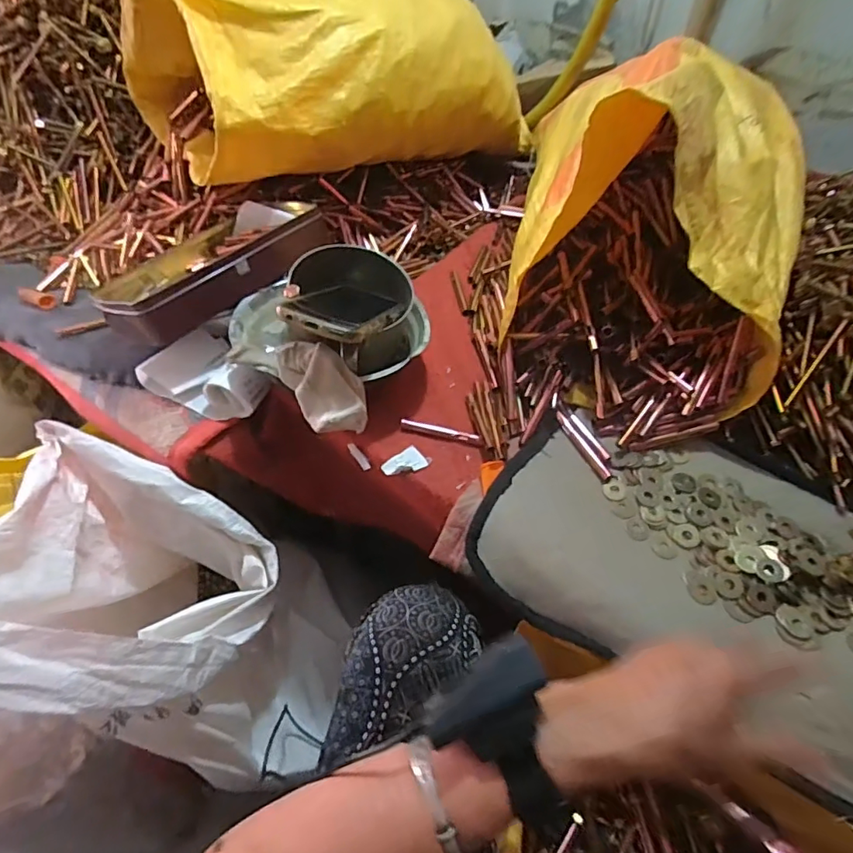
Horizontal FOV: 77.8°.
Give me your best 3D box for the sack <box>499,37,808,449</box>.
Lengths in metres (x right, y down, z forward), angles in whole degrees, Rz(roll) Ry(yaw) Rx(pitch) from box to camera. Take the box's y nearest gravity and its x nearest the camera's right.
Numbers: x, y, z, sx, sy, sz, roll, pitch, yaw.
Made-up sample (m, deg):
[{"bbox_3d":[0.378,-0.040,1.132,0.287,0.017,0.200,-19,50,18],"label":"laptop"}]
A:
[{"bbox_3d":[0.238,-0.193,0.548,0.272,0.243,0.374,11,50,10],"label":"sack"}]

